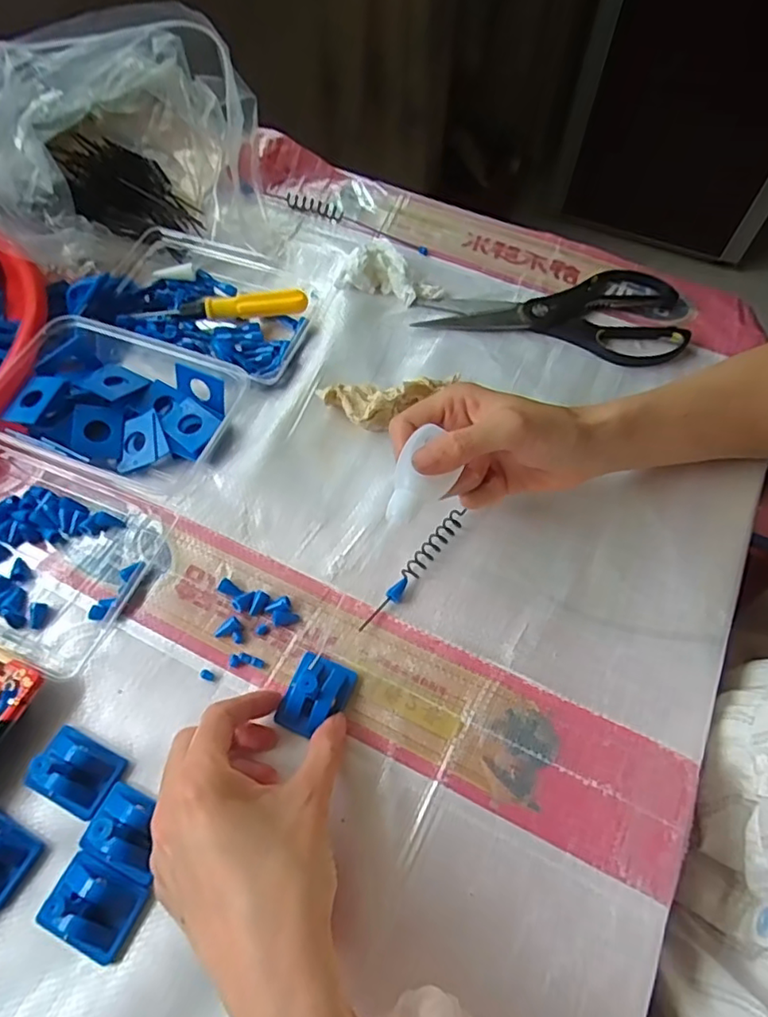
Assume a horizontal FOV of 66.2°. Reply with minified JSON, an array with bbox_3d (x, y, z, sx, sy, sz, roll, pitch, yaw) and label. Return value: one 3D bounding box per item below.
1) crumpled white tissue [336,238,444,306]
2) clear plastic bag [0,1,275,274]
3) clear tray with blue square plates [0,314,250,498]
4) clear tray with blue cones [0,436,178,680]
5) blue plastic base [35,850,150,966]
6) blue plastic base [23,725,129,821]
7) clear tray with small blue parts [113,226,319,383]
[{"bbox_3d":[0.009,-0.200,0.501,0.082,0.027,0.053,30,65,14],"label":"crumpled white tissue"},{"bbox_3d":[-0.216,-0.307,0.497,0.209,0.119,0.179,-4,61,-4],"label":"clear plastic bag"},{"bbox_3d":[-0.191,-0.076,0.424,0.157,0.034,0.117,17,62,8],"label":"clear tray with blue square plates"},{"bbox_3d":[-0.241,0.018,0.376,0.173,0.031,0.121,19,62,9],"label":"clear tray with blue cones"},{"bbox_3d":[-0.143,0.194,0.287,0.041,0.023,0.035,22,63,10],"label":"blue plastic base"},{"bbox_3d":[-0.169,0.141,0.319,0.044,0.020,0.033,24,63,11],"label":"blue plastic base"},{"bbox_3d":[-0.142,-0.166,0.479,0.170,0.031,0.121,17,62,8],"label":"clear tray with small blue parts"}]

